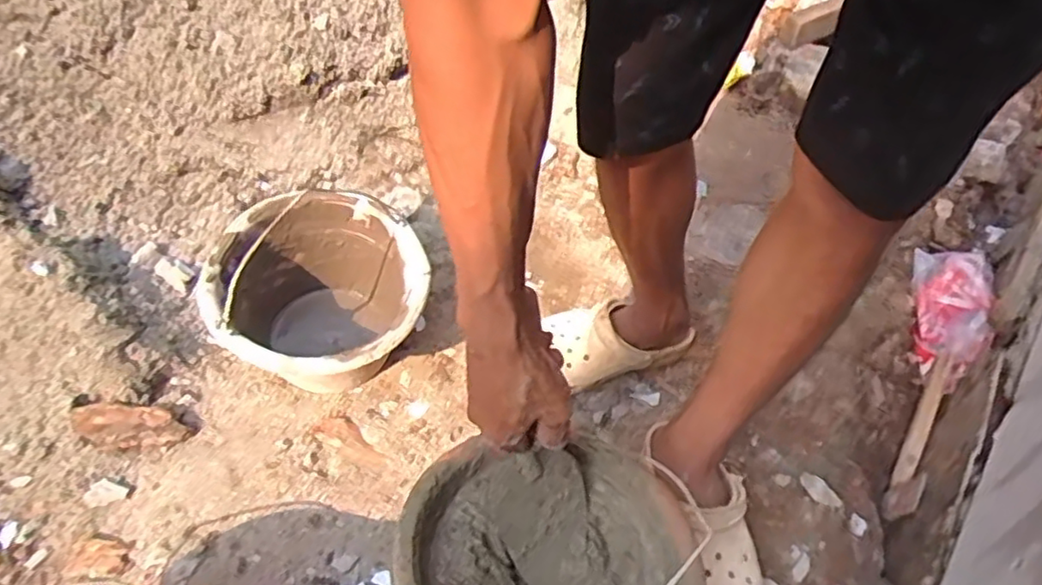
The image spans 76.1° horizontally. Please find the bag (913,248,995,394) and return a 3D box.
[{"bbox_3d":[0.637,0.029,0.983,0.098,0.021,0.204,-10,62,43],"label":"bag"}]

